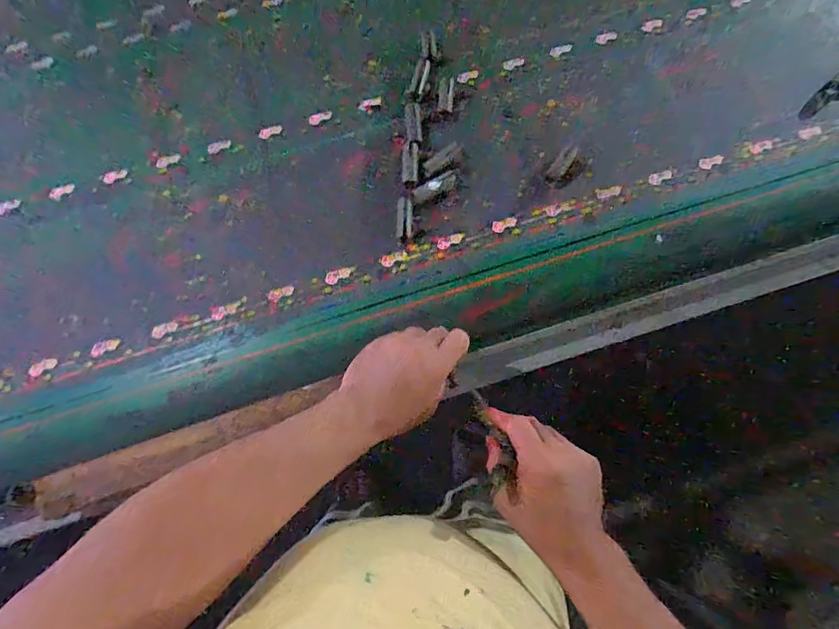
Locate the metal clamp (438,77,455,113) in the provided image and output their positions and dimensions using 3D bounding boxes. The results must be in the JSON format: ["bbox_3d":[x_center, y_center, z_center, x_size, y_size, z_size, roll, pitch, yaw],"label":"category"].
[{"bbox_3d":[0.039,-0.320,0.635,0.022,0.006,0.057,3,73,3],"label":"metal clamp"}]

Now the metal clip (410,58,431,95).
[{"bbox_3d":[0.002,-0.356,0.647,0.020,0.004,0.065,15,74,6],"label":"metal clip"}]

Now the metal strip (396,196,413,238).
[{"bbox_3d":[-0.019,-0.130,0.579,0.020,0.010,0.054,2,73,2],"label":"metal strip"}]

